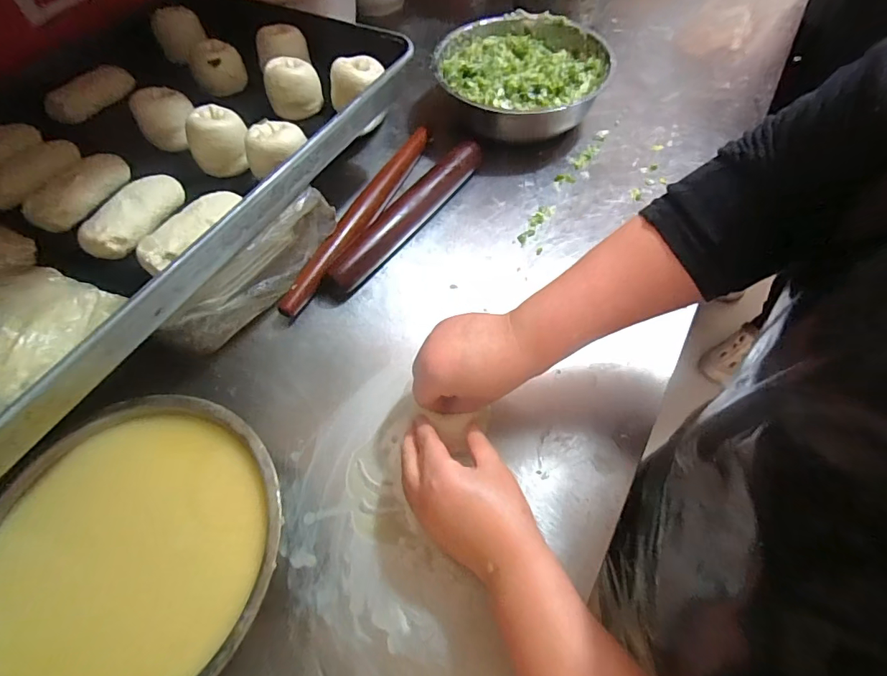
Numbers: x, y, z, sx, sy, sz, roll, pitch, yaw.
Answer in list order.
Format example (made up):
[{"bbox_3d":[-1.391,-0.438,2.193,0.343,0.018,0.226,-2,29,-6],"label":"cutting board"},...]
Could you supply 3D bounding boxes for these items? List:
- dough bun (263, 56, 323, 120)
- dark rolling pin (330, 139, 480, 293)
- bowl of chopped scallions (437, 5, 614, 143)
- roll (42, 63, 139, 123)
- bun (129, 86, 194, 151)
[{"bbox_3d":[-0.165,-0.278,0.508,0.053,0.049,0.053,-6,59,0],"label":"dough bun"},{"bbox_3d":[-0.038,-0.155,0.548,0.041,0.033,0.249,31,66,20],"label":"dark rolling pin"},{"bbox_3d":[0.106,-0.361,0.641,0.225,0.067,0.230,-2,59,3],"label":"bowl of chopped scallions"},{"bbox_3d":[-0.417,-0.293,0.542,0.026,0.030,0.102,24,63,17],"label":"roll"},{"bbox_3d":[-0.291,-0.229,0.482,0.056,0.044,0.056,-29,61,-13],"label":"bun"}]

